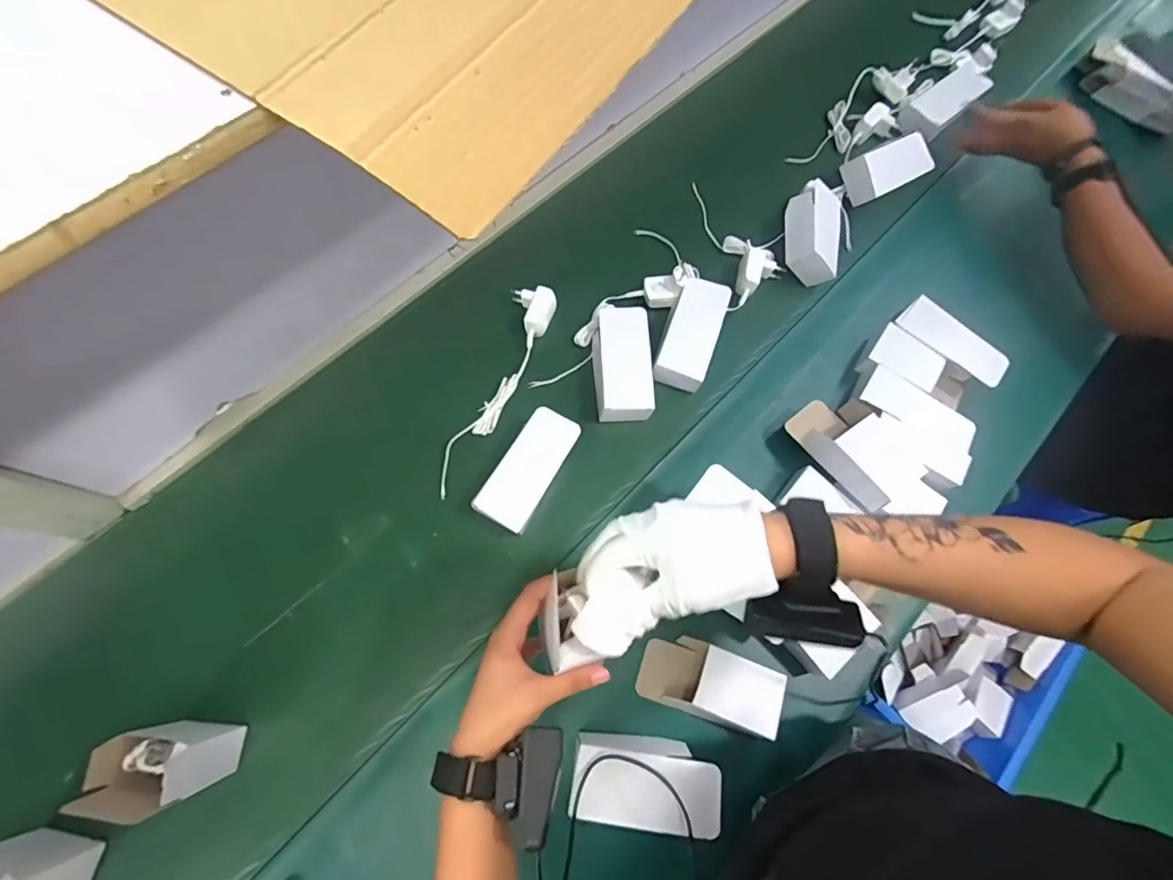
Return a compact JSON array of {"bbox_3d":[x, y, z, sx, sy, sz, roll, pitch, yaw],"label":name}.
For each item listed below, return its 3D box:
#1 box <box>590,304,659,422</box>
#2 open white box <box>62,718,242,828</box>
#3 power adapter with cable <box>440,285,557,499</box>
[{"bbox_3d":[0.047,-0.096,0.689,0.073,0.042,0.160,-1,71,-4],"label":"box"},{"bbox_3d":[-0.381,0.293,0.484,0.072,0.143,0.049,10,70,-1],"label":"open white box"},{"bbox_3d":[-0.118,-0.070,0.676,0.051,0.038,0.296,22,71,4],"label":"power adapter with cable"}]

